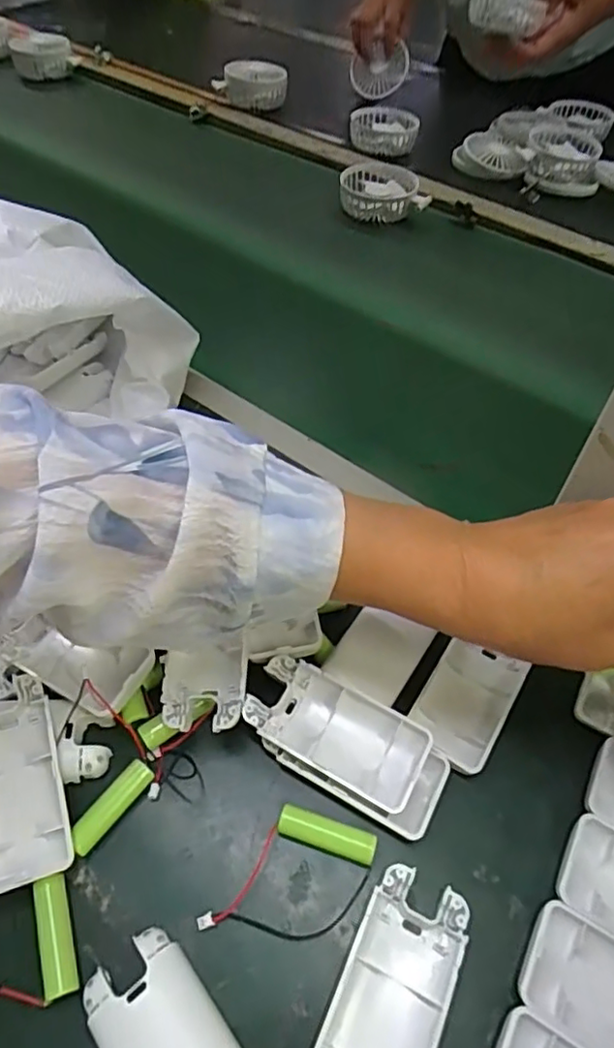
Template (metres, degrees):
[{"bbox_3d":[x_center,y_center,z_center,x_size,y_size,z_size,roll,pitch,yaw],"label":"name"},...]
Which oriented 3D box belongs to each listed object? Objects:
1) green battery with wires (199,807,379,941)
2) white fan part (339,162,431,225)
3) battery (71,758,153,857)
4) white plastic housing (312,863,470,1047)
[{"bbox_3d":[-0.005,0.174,0.294,0.052,0.012,0.079,33,59,23],"label":"green battery with wires"},{"bbox_3d":[0.090,-0.395,0.732,0.099,0.037,0.100,3,54,1],"label":"white fan part"},{"bbox_3d":[-0.100,0.146,0.315,0.013,0.015,0.049,31,59,23],"label":"battery"},{"bbox_3d":[0.038,0.208,0.271,0.046,0.018,0.094,21,55,16],"label":"white plastic housing"}]

